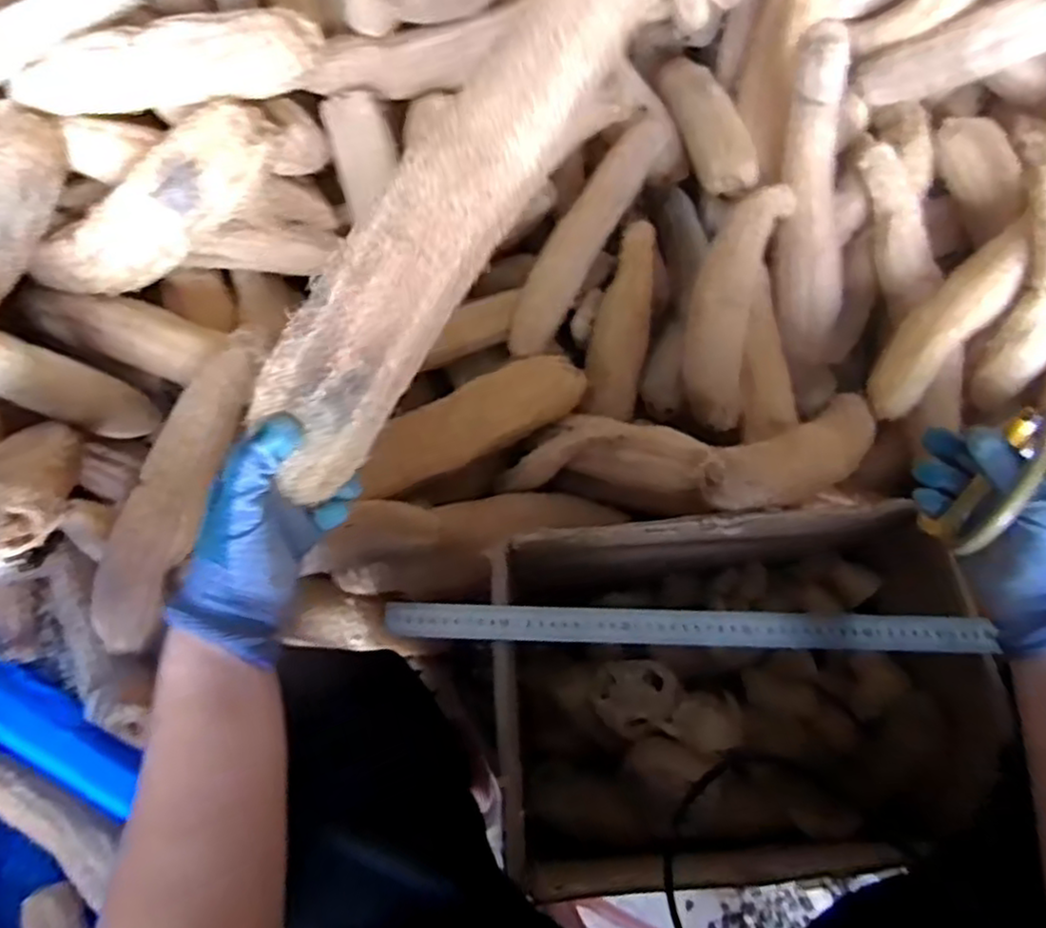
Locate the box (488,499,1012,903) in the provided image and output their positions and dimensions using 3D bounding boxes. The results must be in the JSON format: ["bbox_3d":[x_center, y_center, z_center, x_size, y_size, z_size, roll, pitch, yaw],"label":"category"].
[{"bbox_3d":[0.175,0.227,0.695,0.396,0.258,0.283,-6,67,-3],"label":"box"}]

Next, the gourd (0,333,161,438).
[{"bbox_3d":[-0.516,-0.087,0.765,0.048,0.264,0.057,-19,65,22],"label":"gourd"}]

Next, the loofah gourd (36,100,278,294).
[{"bbox_3d":[-0.413,-0.274,0.791,0.348,0.086,0.074,-21,65,26],"label":"loofah gourd"}]

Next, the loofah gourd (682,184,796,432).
[{"bbox_3d":[0.242,-0.187,0.835,0.091,0.064,0.291,13,92,5],"label":"loofah gourd"}]

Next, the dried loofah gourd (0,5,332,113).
[{"bbox_3d":[-0.391,-0.413,0.754,0.394,0.071,0.063,5,66,22],"label":"dried loofah gourd"}]

